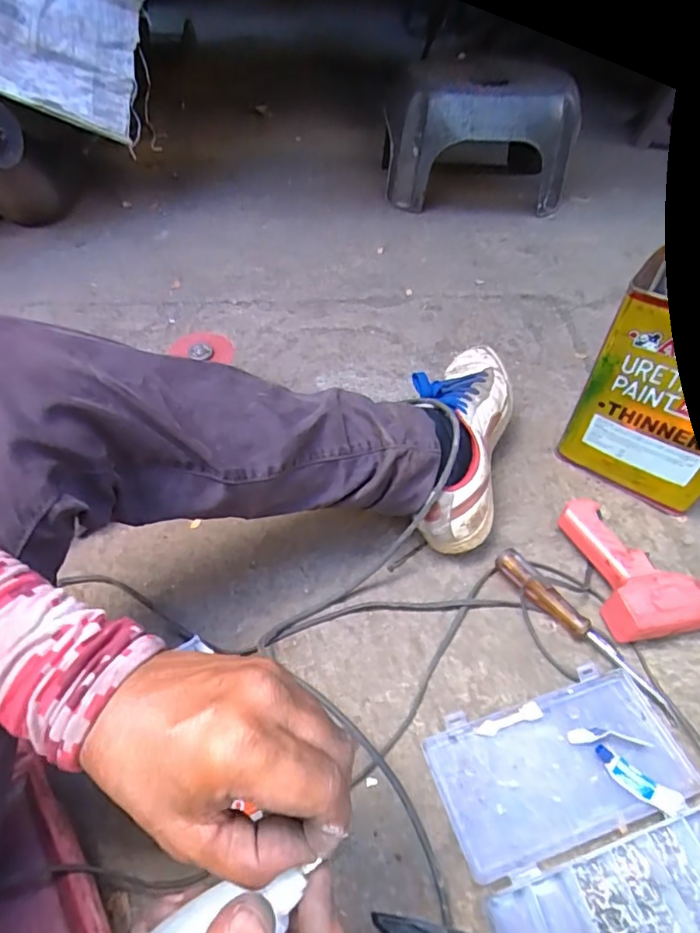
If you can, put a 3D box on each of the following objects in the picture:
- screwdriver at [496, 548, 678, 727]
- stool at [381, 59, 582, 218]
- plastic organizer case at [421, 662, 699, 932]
[{"bbox_3d":[0.227,0.160,0.517,0.028,0.030,0.203,-33,60,-27],"label":"screwdriver"},{"bbox_3d":[0.255,-0.660,1.056,0.353,0.238,0.191,0,51,-4],"label":"stool"},{"bbox_3d":[0.196,0.291,0.412,0.209,0.023,0.219,-12,53,-14],"label":"plastic organizer case"}]

